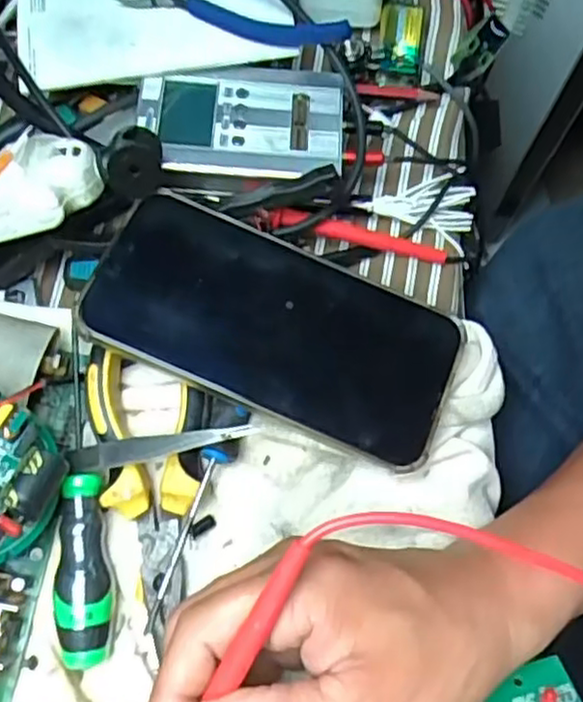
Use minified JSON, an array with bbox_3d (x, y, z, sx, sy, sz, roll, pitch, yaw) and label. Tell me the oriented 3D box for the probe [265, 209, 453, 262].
[{"bbox_3d":[0.035,-0.059,0.364,0.095,0.014,0.010,12,71,-13],"label":"probe"}]

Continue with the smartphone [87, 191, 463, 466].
[{"bbox_3d":[-0.006,-0.012,0.317,0.162,0.008,0.079,24,71,0],"label":"smartphone"}]

